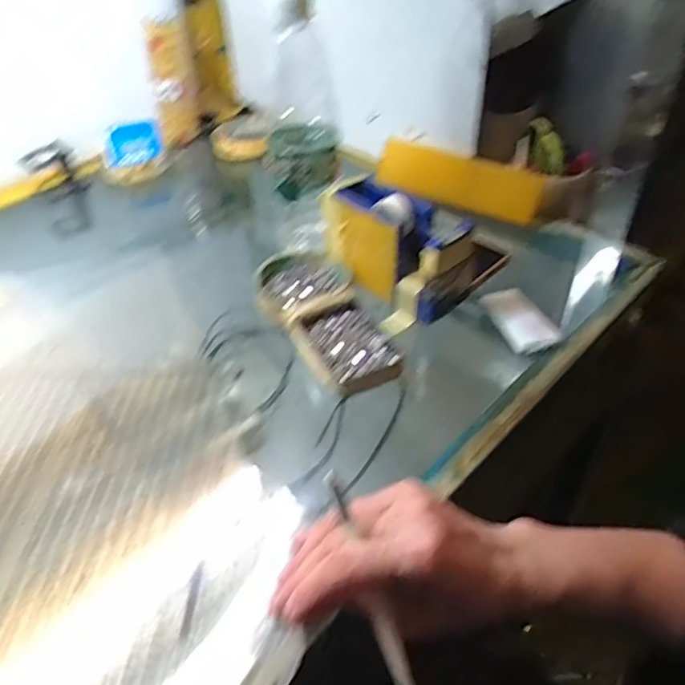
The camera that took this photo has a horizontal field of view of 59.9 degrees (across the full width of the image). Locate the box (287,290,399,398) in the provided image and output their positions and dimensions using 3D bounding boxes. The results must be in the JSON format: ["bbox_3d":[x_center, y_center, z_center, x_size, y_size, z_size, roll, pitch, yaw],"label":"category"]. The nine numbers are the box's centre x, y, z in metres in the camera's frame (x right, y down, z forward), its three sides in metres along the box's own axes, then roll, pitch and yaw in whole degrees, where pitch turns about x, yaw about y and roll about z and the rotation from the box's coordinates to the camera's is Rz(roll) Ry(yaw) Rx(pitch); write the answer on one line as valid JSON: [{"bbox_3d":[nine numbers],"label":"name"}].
[{"bbox_3d":[0.001,-0.001,0.466,0.068,0.016,0.094,-19,44,-17],"label":"box"}]

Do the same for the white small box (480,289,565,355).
[{"bbox_3d":[0.145,-0.019,0.490,0.042,0.014,0.067,-15,43,-12],"label":"white small box"}]

